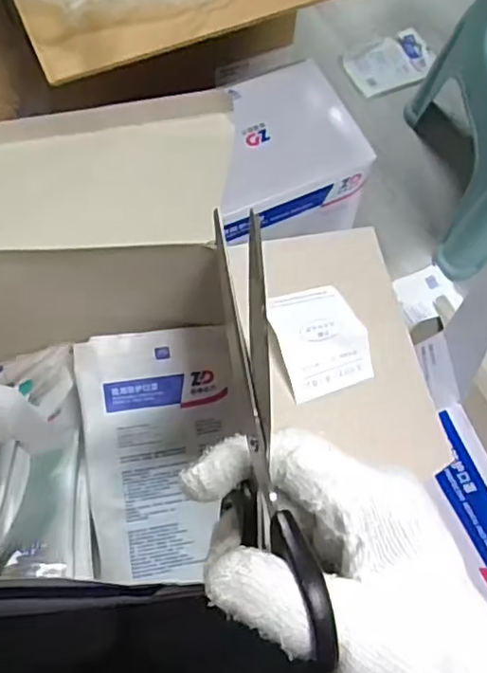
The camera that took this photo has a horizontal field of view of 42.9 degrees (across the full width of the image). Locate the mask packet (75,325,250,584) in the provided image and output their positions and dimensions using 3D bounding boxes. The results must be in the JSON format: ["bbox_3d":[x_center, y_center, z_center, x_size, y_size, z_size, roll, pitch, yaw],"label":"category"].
[{"bbox_3d":[-0.057,0.086,0.468,0.119,0.012,0.182,-6,78,-10],"label":"mask packet"}]

